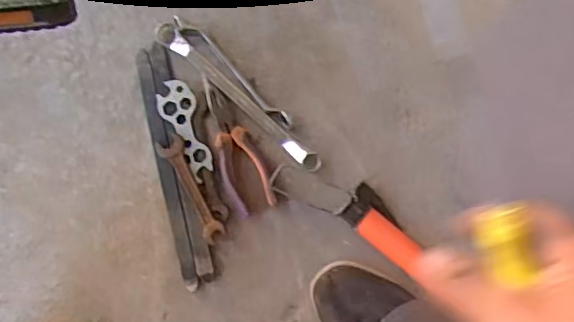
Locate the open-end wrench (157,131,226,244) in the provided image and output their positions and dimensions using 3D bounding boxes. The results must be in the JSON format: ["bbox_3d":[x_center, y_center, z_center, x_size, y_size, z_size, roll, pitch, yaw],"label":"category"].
[{"bbox_3d":[-0.111,0.033,0.706,0.031,0.006,0.130,-28,89,-6],"label":"open-end wrench"}]

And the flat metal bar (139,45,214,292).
[{"bbox_3d":[-0.130,0.006,0.707,0.037,0.011,0.282,-11,87,-5],"label":"flat metal bar"}]

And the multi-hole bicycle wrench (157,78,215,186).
[{"bbox_3d":[-0.117,-0.038,0.709,0.043,0.004,0.120,-23,88,-6],"label":"multi-hole bicycle wrench"}]

